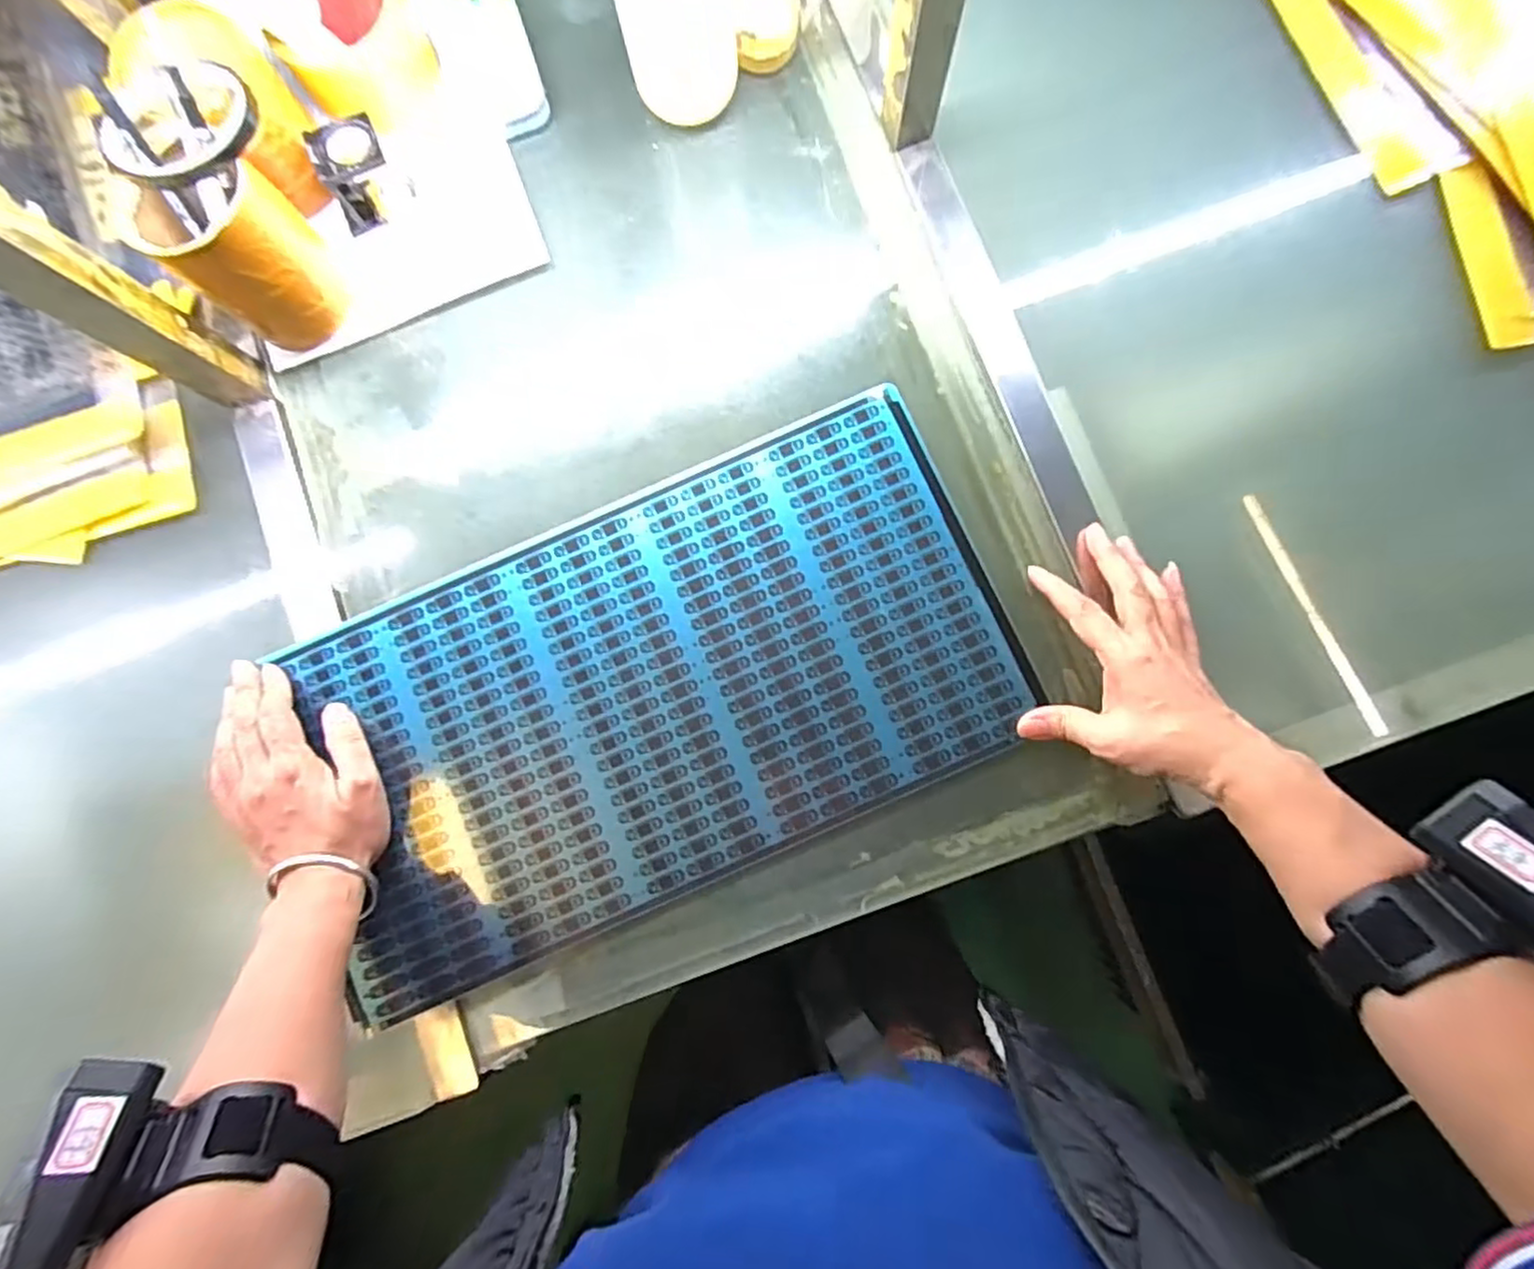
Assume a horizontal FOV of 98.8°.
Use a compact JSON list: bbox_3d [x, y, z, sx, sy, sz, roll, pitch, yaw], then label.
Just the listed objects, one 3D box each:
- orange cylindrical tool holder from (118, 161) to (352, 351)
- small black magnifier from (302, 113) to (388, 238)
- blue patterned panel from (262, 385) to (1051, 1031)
[{"bbox_3d":[-0.329,-0.241,0.423,0.067,0.099,0.082,37,86,5],"label":"orange cylindrical tool holder"},{"bbox_3d":[-0.280,-0.315,0.451,0.049,0.052,0.038,-28,84,-1],"label":"small black magnifier"},{"bbox_3d":[-0.072,0.034,0.437,0.454,0.009,0.254,-24,84,-1],"label":"blue patterned panel"}]

